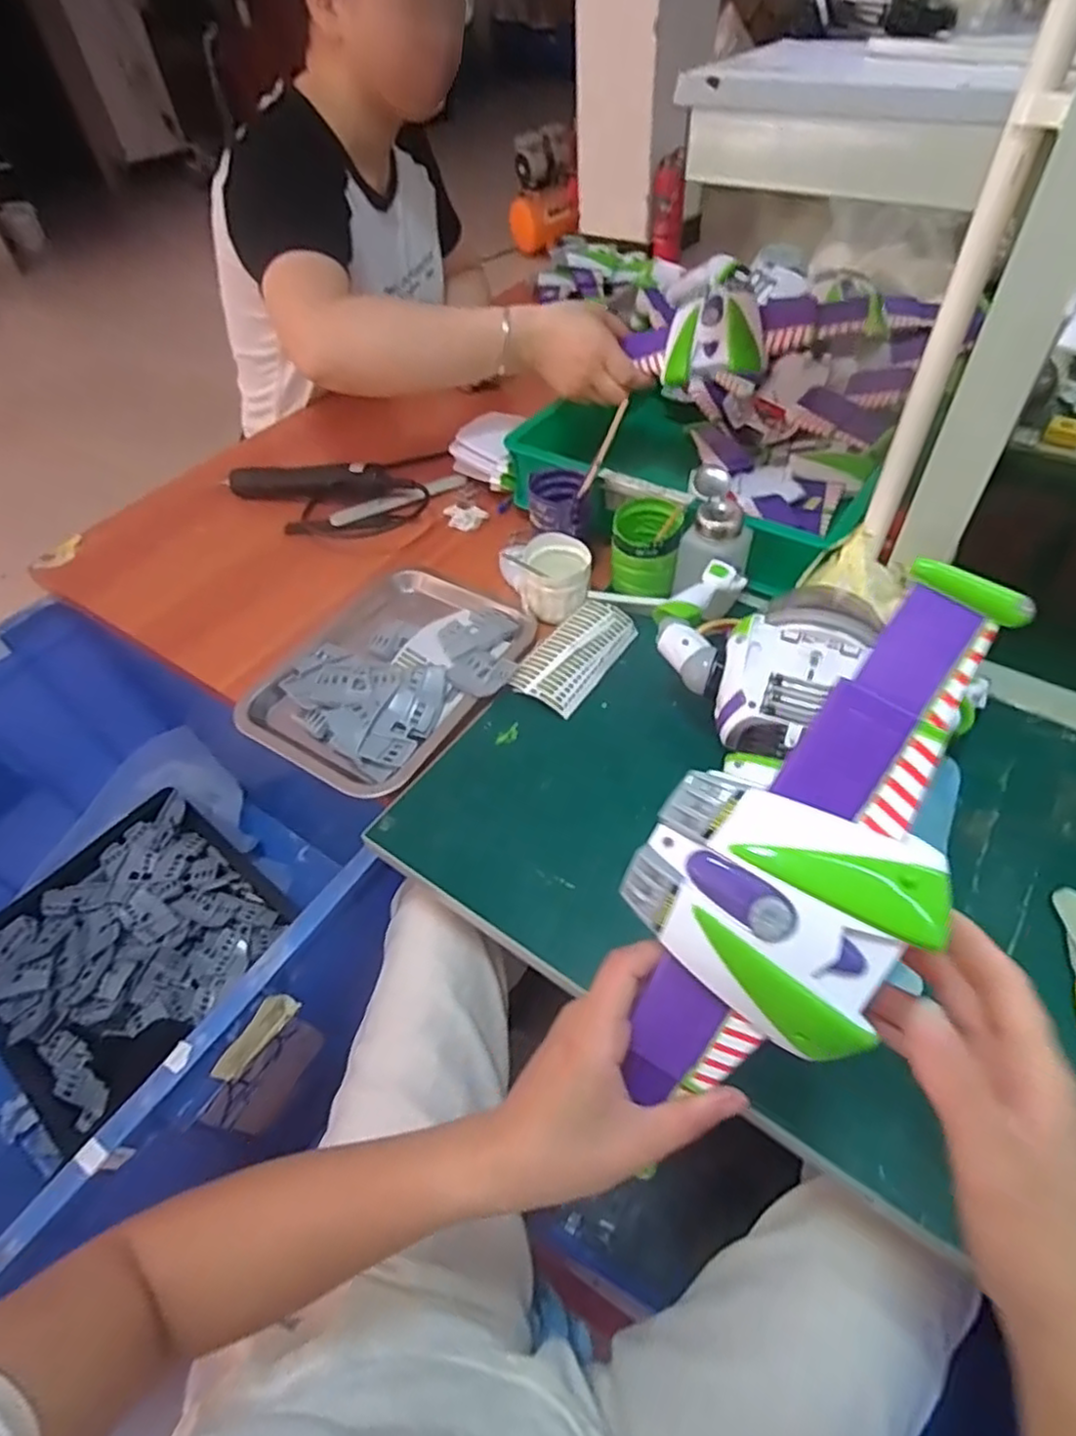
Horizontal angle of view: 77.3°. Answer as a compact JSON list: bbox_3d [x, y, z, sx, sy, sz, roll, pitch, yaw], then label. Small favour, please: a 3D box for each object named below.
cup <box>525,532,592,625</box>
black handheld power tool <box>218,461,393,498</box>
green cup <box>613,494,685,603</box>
[{"bbox_3d":[0.020,-0.134,0.661,0.060,0.066,0.062,0,50,4],"label":"cup"},{"bbox_3d":[-0.276,-0.287,0.819,0.214,0.045,0.036,5,51,9],"label":"black handheld power tool"},{"bbox_3d":[0.102,-0.160,0.637,0.062,0.075,0.067,5,51,9],"label":"green cup"}]

